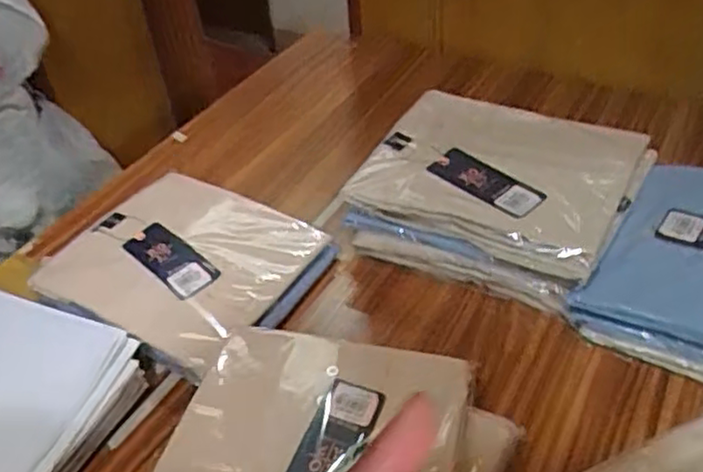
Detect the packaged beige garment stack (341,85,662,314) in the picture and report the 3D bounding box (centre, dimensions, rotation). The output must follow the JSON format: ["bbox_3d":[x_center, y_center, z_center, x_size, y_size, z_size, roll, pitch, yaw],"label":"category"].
[{"bbox_3d":[0.154,-0.042,0.731,0.262,0.101,0.214,19,47,26],"label":"packaged beige garment stack"}]

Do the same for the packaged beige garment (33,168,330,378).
[{"bbox_3d":[-0.185,0.023,0.715,0.253,0.029,0.205,20,52,23],"label":"packaged beige garment"}]

